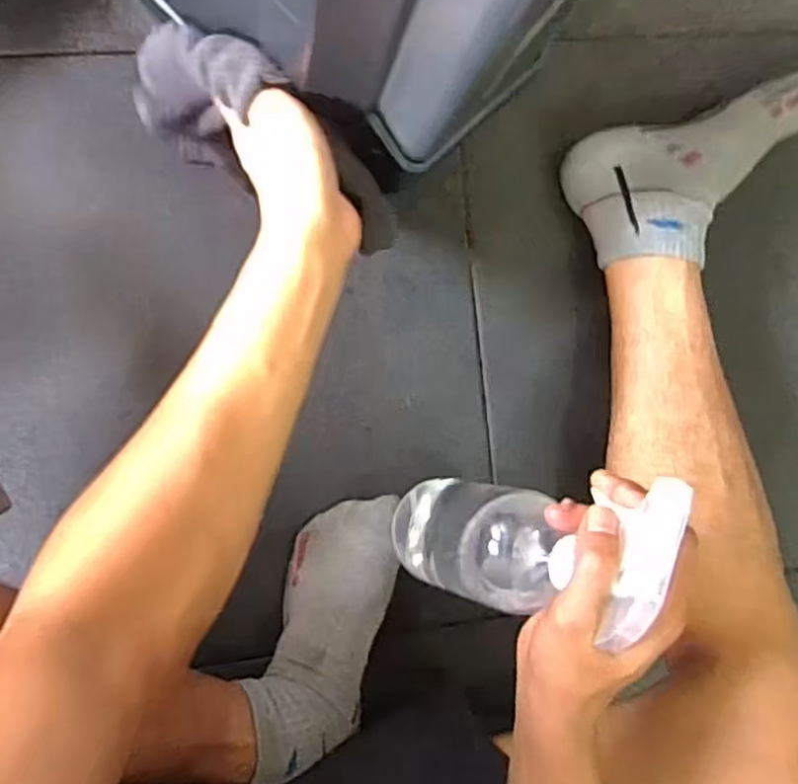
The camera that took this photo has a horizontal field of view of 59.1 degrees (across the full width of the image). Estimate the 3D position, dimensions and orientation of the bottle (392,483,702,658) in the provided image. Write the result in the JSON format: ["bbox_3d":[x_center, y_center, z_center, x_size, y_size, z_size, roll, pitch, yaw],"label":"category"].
[{"bbox_3d":[0.074,0.094,0.425,0.066,0.209,0.082,34,67,-33],"label":"bottle"}]

